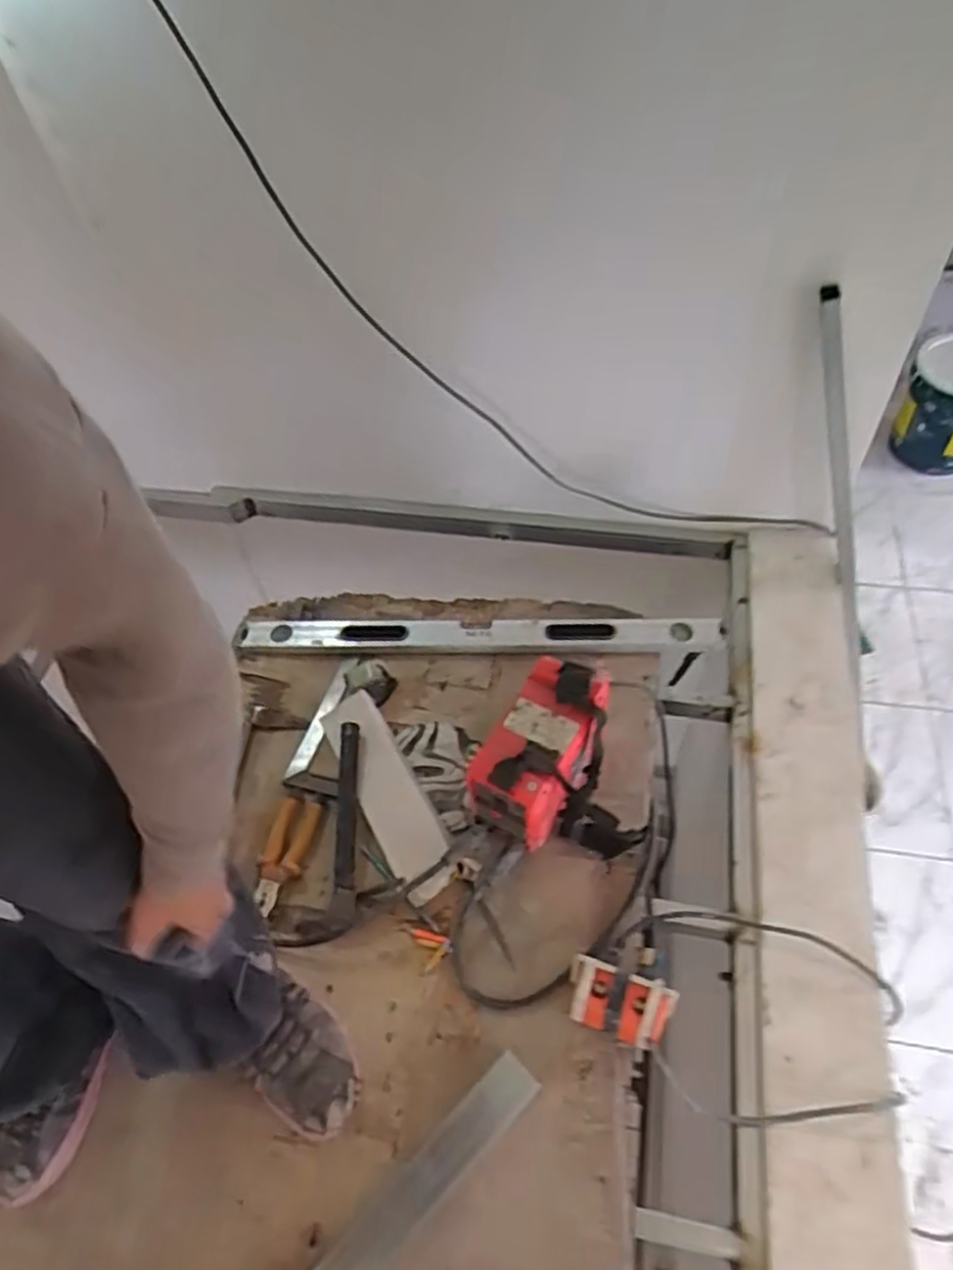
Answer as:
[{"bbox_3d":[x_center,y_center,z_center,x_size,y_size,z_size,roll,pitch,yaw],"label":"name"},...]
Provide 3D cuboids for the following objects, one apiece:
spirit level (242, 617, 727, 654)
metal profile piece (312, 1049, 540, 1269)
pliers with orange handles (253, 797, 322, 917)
[{"bbox_3d":[0.002,-0.005,1.211,0.745,0.032,0.066,-1,53,3],"label":"spirit level"},{"bbox_3d":[-0.078,0.587,0.783,0.358,0.021,0.051,-39,60,-23],"label":"metal profile piece"},{"bbox_3d":[-0.252,0.285,1.009,0.058,0.021,0.150,5,54,7],"label":"pliers with orange handles"}]

